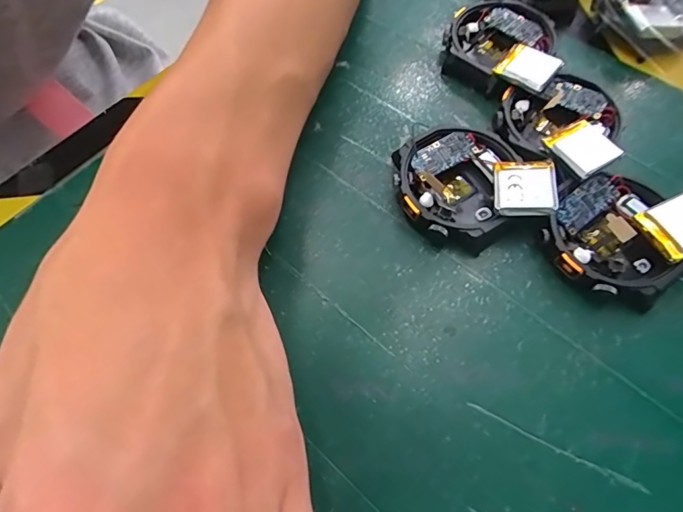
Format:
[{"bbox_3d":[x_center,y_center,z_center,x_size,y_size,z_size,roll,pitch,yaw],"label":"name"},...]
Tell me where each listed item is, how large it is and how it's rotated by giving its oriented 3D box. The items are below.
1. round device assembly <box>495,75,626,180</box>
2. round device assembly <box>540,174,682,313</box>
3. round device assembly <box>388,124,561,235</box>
[{"bbox_3d":[0.092,-0.057,0.183,0.049,0.013,0.047,-1,64,1],"label":"round device assembly"},{"bbox_3d":[0.102,-0.008,0.161,0.048,0.021,0.044,-1,63,2],"label":"round device assembly"},{"bbox_3d":[0.049,-0.031,0.175,0.052,0.017,0.049,-1,63,2],"label":"round device assembly"}]

